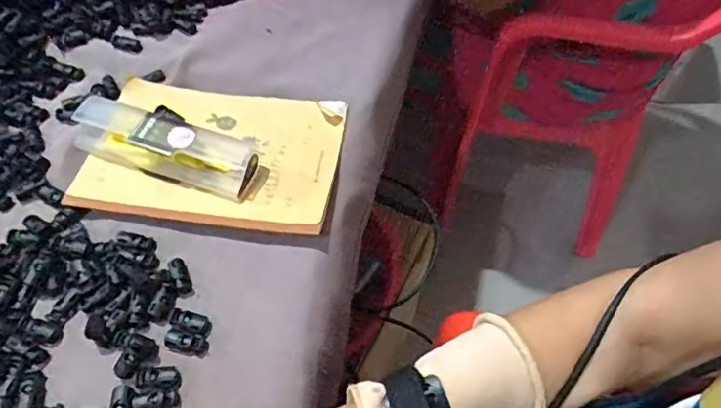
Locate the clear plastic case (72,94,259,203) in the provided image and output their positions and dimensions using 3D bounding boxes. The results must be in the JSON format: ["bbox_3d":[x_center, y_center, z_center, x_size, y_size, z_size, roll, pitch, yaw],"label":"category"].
[{"bbox_3d":[-0.162,-0.048,0.474,0.152,0.038,0.043,18,56,9],"label":"clear plastic case"}]

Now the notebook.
[{"bbox_3d":[-0.124,-0.047,0.492,0.207,0.018,0.144,8,55,2],"label":"notebook"}]

